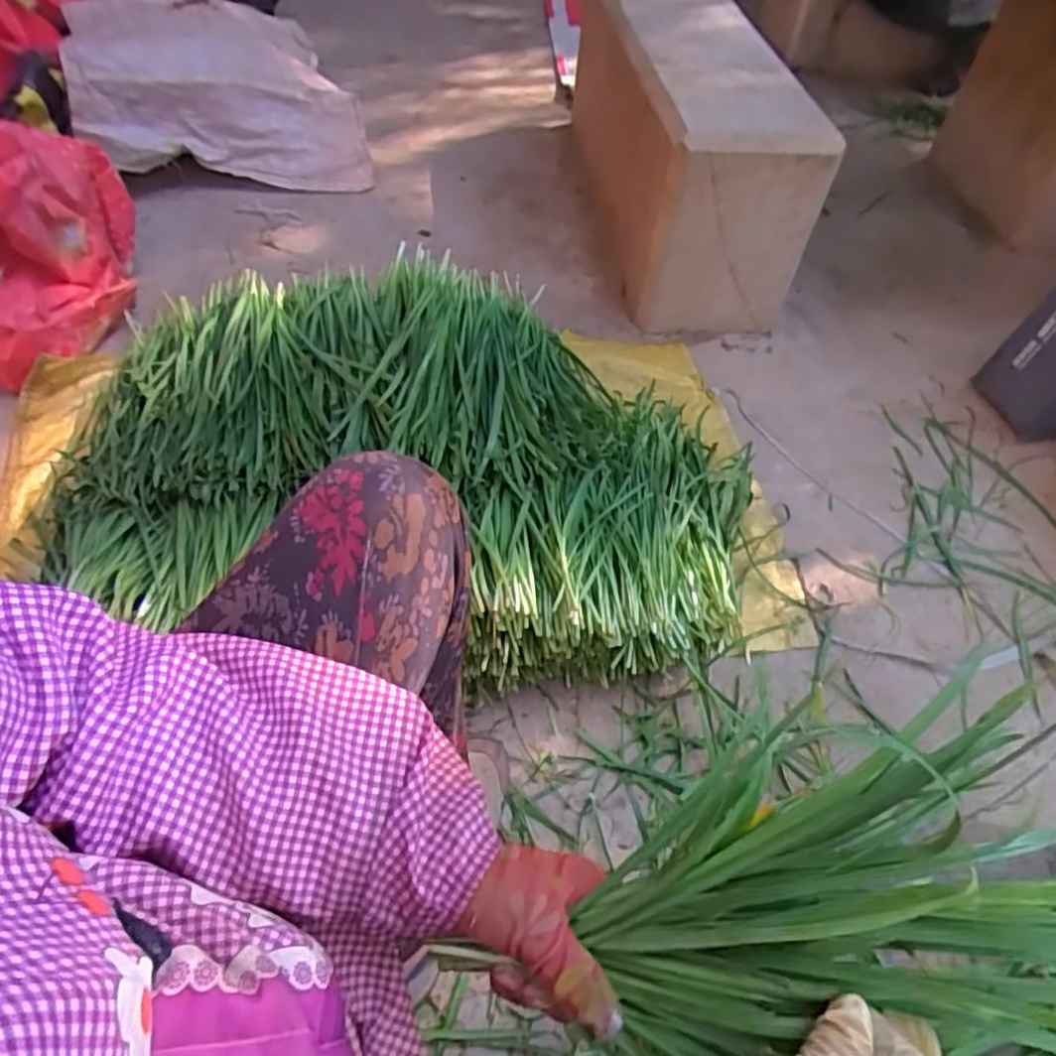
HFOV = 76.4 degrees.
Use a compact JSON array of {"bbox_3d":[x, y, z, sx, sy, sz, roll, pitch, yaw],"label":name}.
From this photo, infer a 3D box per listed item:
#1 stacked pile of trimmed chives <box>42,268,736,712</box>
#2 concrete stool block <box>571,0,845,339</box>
[{"bbox_3d":[-0.116,-0.084,0.845,0.852,0.182,0.557,-5,54,-7],"label":"stacked pile of trimmed chives"},{"bbox_3d":[0.248,-0.648,1.155,0.232,0.323,0.615,-5,54,-7],"label":"concrete stool block"}]

